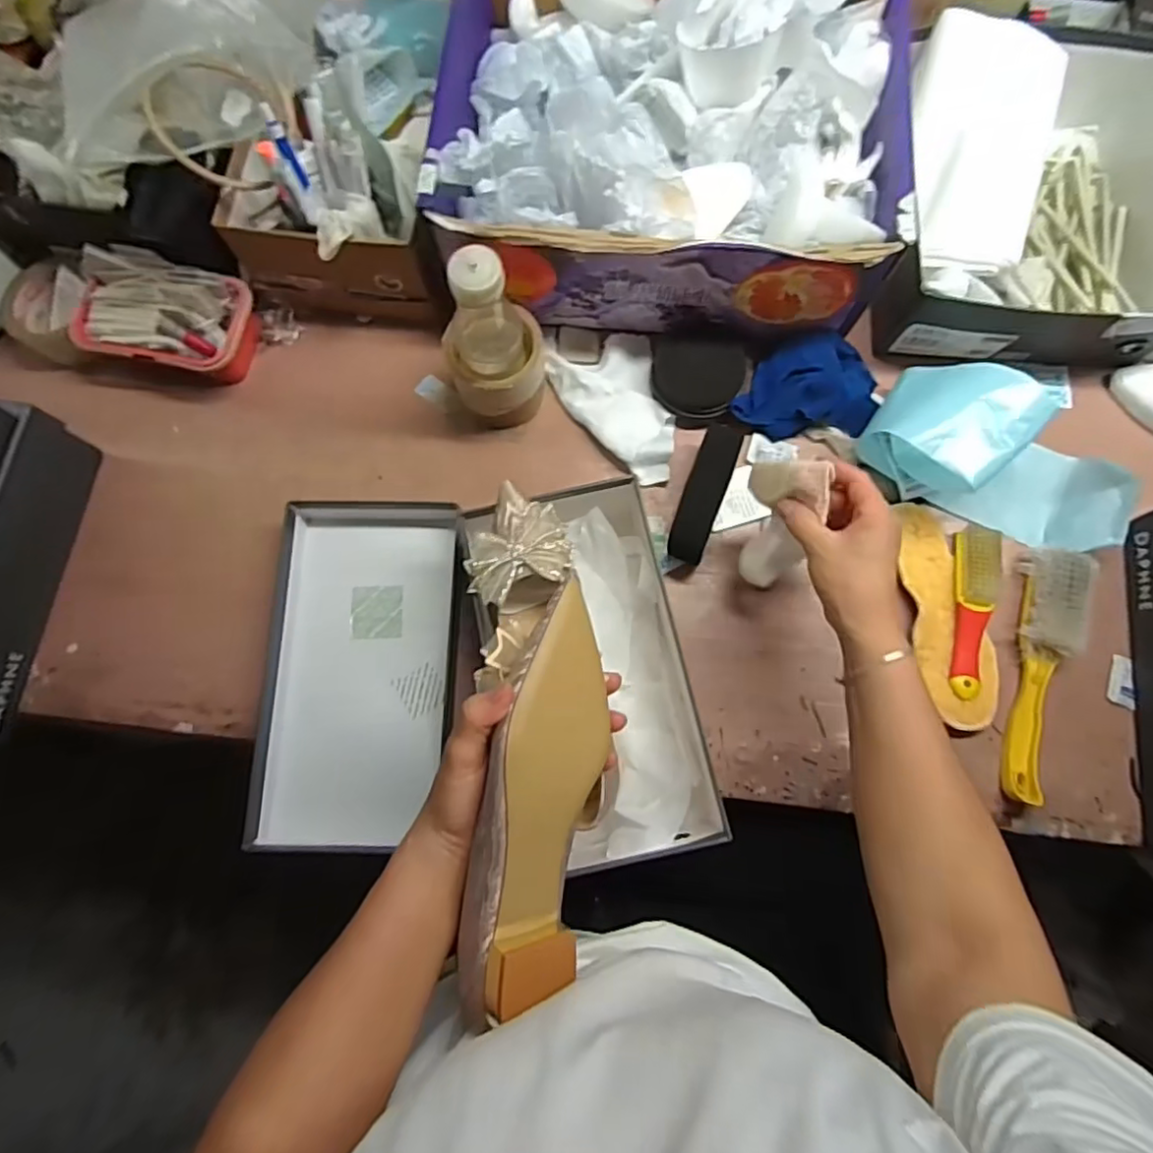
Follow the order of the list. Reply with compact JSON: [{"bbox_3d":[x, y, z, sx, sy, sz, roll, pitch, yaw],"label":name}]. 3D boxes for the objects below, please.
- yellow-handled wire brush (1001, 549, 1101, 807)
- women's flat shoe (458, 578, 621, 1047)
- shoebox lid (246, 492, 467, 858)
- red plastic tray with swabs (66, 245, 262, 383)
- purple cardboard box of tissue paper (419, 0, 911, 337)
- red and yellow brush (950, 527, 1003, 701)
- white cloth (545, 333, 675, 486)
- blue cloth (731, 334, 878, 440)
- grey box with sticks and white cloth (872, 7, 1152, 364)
[{"bbox_3d":[0.406,0.082,0.557,0.052,0.029,0.223,21,79,5],"label":"yellow-handled wire brush"},{"bbox_3d":[-0.028,0.130,0.390,0.074,0.057,0.254,12,79,-32],"label":"women's flat shoe"},{"bbox_3d":[-0.195,0.081,0.578,0.161,0.055,0.319,2,78,1],"label":"shoebox lid"},{"bbox_3d":[-0.413,-0.256,0.641,0.169,0.072,0.102,13,78,4],"label":"red plastic tray with swabs"},{"bbox_3d":[0.083,-0.411,0.588,0.409,0.158,0.315,8,78,3],"label":"purple cardboard box of tissue paper"},{"bbox_3d":[0.360,0.030,0.571,0.031,0.018,0.156,11,78,3],"label":"red and yellow brush"},{"bbox_3d":[0.038,-0.166,0.634,0.106,0.023,0.155,-13,78,-2],"label":"white cloth"},{"bbox_3d":[0.218,-0.187,0.615,0.130,0.043,0.097,1,78,1],"label":"blue cloth"},{"bbox_3d":[0.428,-0.393,0.622,0.280,0.101,0.354,2,78,1],"label":"grey box with sticks and white cloth"}]

